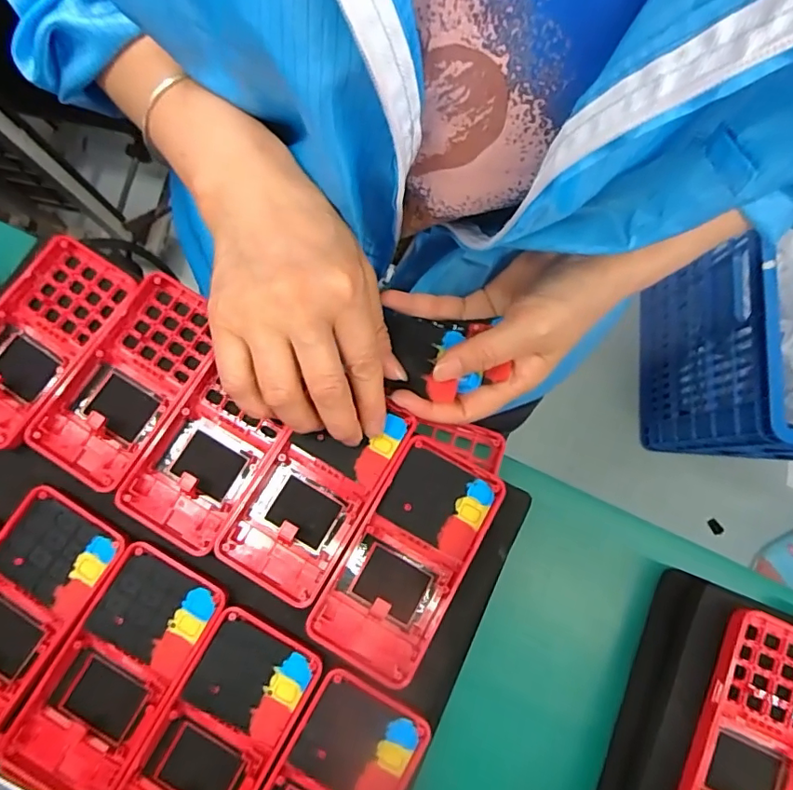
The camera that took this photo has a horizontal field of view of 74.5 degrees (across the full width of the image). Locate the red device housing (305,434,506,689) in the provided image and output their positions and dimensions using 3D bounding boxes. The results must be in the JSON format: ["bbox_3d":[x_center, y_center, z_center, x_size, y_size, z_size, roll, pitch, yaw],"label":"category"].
[{"bbox_3d":[0.007,0.087,0.286,0.061,0.018,0.120,29,80,4],"label":"red device housing"}]

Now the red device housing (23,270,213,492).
[{"bbox_3d":[-0.152,-0.008,0.305,0.062,0.017,0.124,32,81,5],"label":"red device housing"}]

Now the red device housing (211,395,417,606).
[{"bbox_3d":[-0.044,0.052,0.292,0.061,0.015,0.117,30,80,4],"label":"red device housing"}]

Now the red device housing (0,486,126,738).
[{"bbox_3d":[-0.203,0.117,0.281,0.063,0.015,0.124,33,81,5],"label":"red device housing"}]

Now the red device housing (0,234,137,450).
[{"bbox_3d":[-0.212,-0.032,0.308,0.068,0.018,0.125,28,80,4],"label":"red device housing"}]

